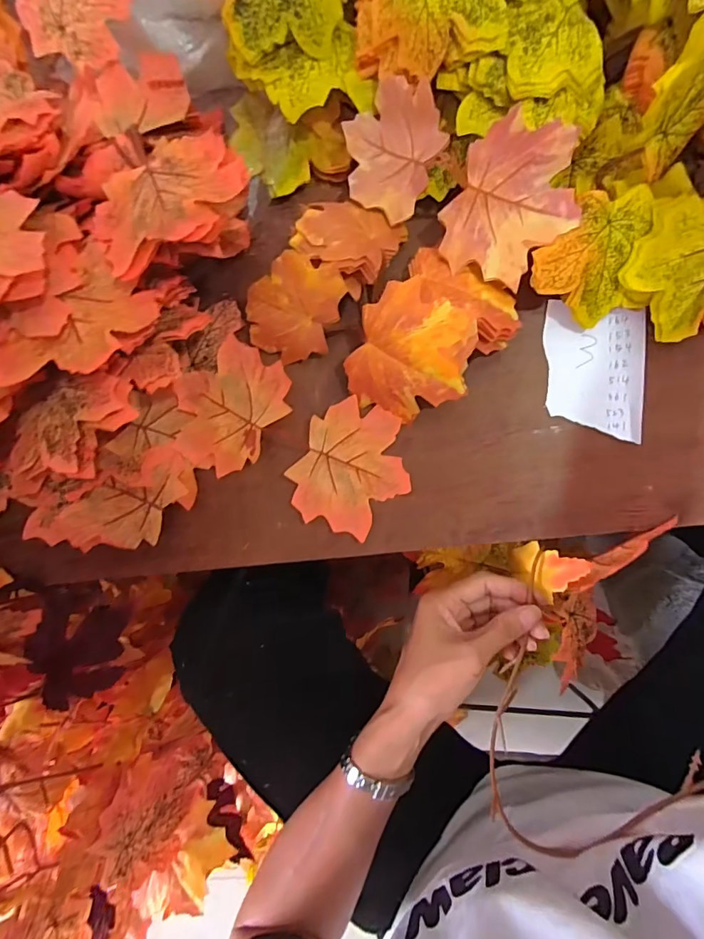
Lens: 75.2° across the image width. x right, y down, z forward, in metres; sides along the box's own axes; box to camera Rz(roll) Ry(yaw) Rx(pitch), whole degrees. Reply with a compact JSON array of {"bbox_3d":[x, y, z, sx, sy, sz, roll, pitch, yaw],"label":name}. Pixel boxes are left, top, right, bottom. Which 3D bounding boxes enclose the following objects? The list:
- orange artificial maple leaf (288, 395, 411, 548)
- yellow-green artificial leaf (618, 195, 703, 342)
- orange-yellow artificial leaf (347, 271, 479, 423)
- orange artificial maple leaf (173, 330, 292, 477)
[{"bbox_3d":[0.001,-0.001,0.328,0.077,0.010,0.091,26,92,5],"label":"orange artificial maple leaf"},{"bbox_3d":[0.223,-0.126,0.295,0.091,0.034,0.080,36,93,4],"label":"yellow-green artificial leaf"},{"bbox_3d":[0.040,-0.077,0.305,0.075,0.035,0.076,31,93,4],"label":"orange-yellow artificial leaf"},{"bbox_3d":[-0.091,-0.045,0.335,0.076,0.017,0.092,35,93,4],"label":"orange artificial maple leaf"}]

